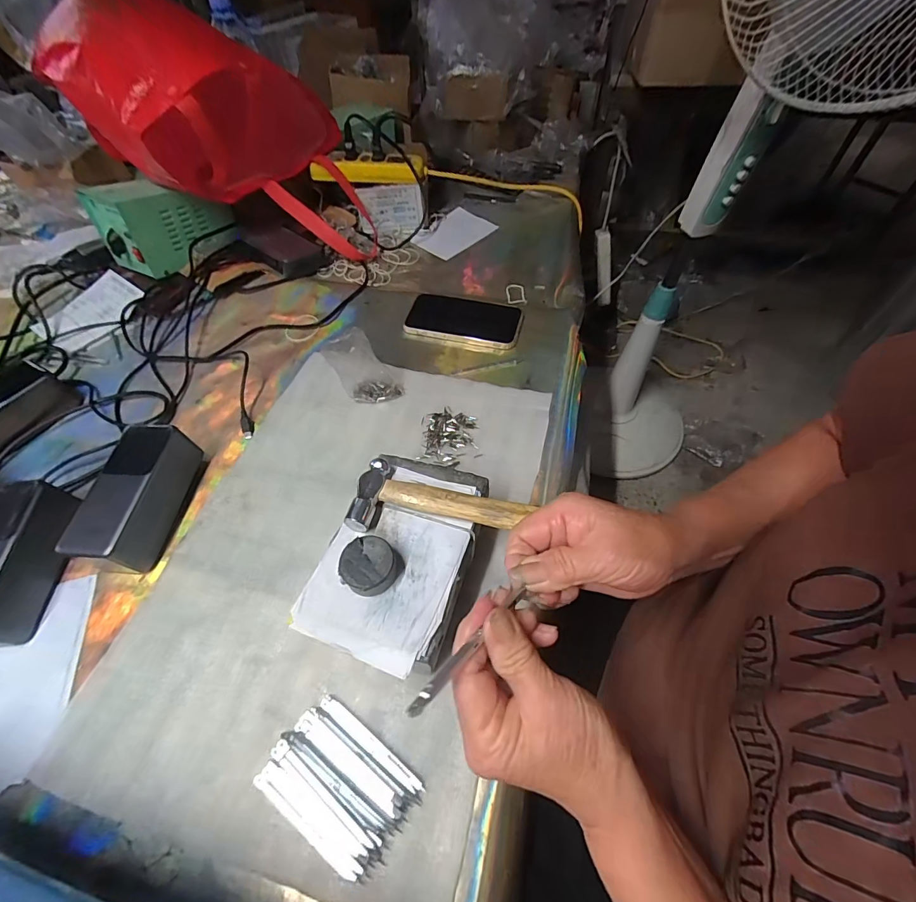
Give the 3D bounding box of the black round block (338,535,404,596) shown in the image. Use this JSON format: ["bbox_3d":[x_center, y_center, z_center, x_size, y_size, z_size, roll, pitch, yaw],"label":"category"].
[{"bbox_3d":[-0.063,0.083,0.301,0.039,0.020,0.038,-1,55,1],"label":"black round block"}]

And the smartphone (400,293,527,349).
[{"bbox_3d":[0.006,-0.172,0.556,0.152,0.016,0.077,11,56,8],"label":"smartphone"}]

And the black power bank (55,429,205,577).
[{"bbox_3d":[-0.295,0.042,0.391,0.059,0.053,0.129,3,55,3],"label":"black power bank"}]

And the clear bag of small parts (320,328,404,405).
[{"bbox_3d":[-0.103,-0.090,0.457,0.071,0.087,0.024,-10,56,-6],"label":"clear bag of small parts"}]

